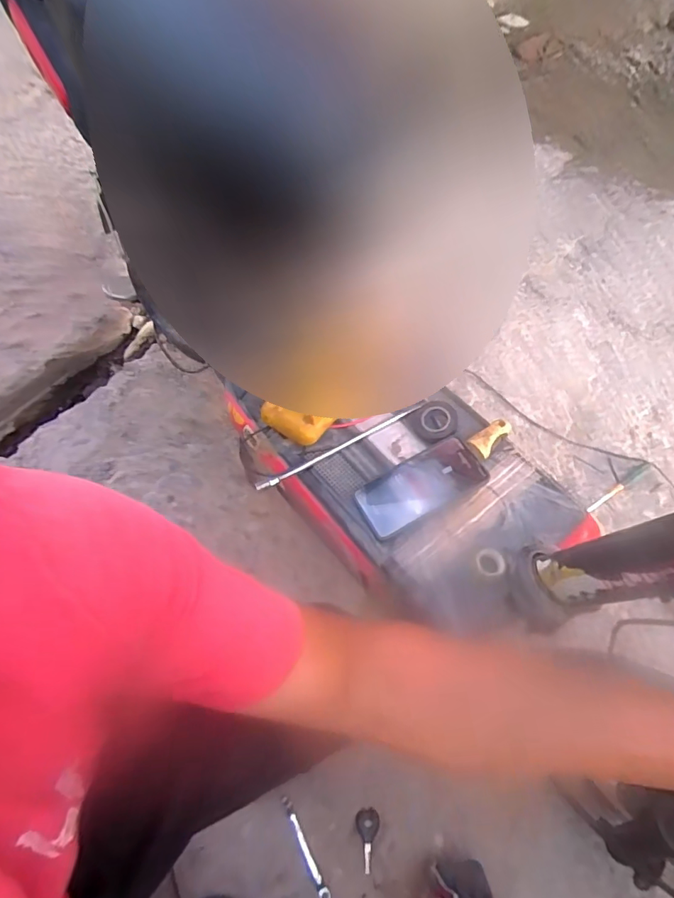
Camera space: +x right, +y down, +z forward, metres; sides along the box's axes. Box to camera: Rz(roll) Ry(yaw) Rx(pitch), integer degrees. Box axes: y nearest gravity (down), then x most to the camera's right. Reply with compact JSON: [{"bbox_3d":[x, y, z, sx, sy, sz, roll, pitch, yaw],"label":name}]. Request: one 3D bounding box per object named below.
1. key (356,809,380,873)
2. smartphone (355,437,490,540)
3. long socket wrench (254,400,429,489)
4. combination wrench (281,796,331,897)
[{"bbox_3d":[0.049,0.591,0.741,0.035,0.013,0.075,-3,60,-3],"label":"key"},{"bbox_3d":[0.105,0.047,0.615,0.159,0.008,0.073,-27,66,-9],"label":"smartphone"},{"bbox_3d":[0.009,-0.006,0.651,0.255,0.015,0.010,-27,64,-15],"label":"long socket wrench"},{"bbox_3d":[-0.048,0.589,0.724,0.014,0.012,0.136,-26,64,-15],"label":"combination wrench"}]

